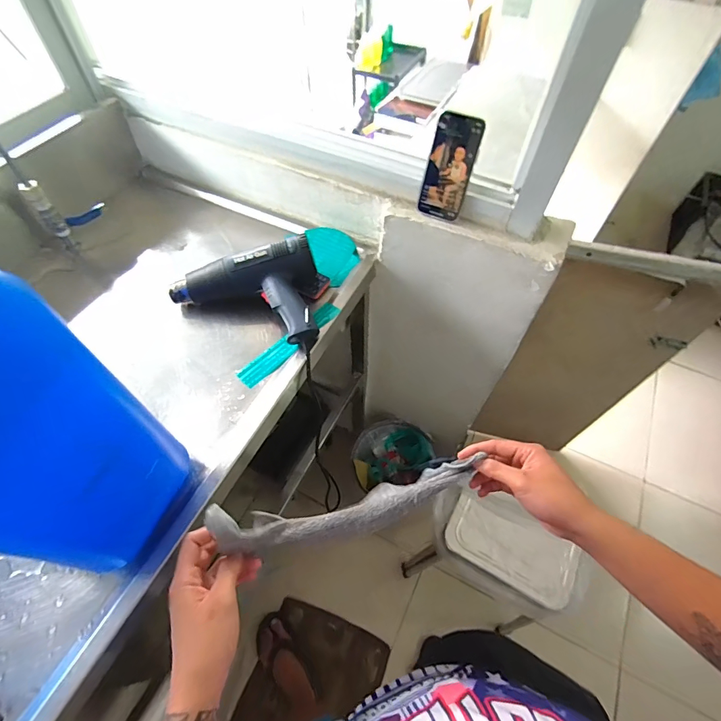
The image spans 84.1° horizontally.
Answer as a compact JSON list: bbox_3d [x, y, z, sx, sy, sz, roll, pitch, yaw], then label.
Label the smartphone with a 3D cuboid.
[{"bbox_3d":[0.134,-0.289,0.606,0.070,0.144,0.005,25,42,14],"label":"smartphone"}]

